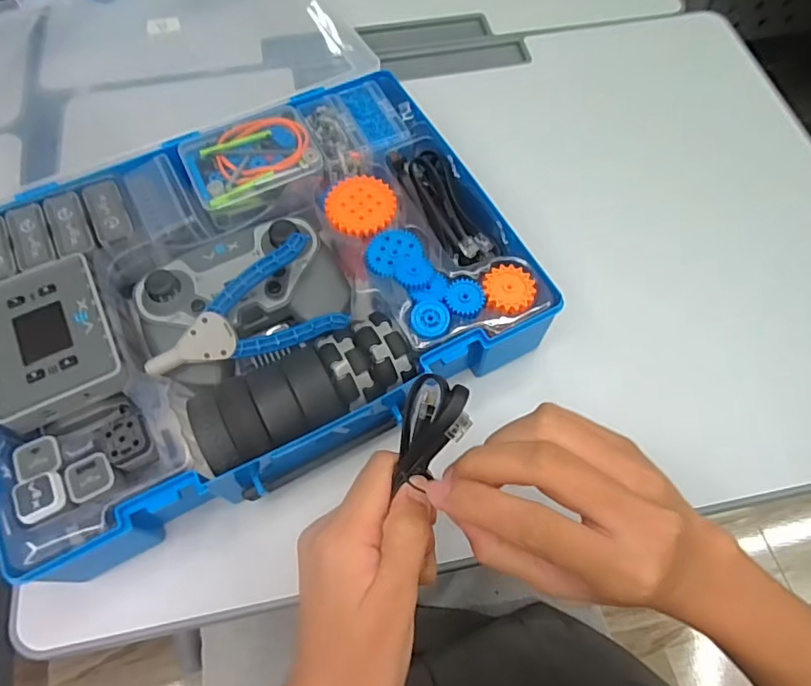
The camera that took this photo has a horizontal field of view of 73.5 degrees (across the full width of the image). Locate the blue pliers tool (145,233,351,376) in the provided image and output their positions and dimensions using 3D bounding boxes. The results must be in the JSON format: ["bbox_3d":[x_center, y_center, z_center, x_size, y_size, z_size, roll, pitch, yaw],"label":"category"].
[{"bbox_3d":[-0.107,-0.012,0.362,0.125,0.018,0.067,-30,89,-12],"label":"blue pliers tool"}]

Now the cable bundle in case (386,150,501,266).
[{"bbox_3d":[0.028,-0.103,0.408,0.038,0.023,0.108,-27,66,-13],"label":"cable bundle in case"}]

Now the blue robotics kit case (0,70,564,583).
[{"bbox_3d":[-0.109,-0.039,0.391,0.355,0.067,0.263,-25,65,-12],"label":"blue robotics kit case"}]

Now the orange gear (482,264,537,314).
[{"bbox_3d":[0.069,-0.036,0.363,0.033,0.004,0.034,0,63,0],"label":"orange gear"}]

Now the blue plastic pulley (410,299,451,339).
[{"bbox_3d":[0.016,-0.016,0.353,0.024,0.005,0.026,0,63,0],"label":"blue plastic pulley"}]

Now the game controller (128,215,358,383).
[{"bbox_3d":[-0.118,-0.038,0.382,0.141,0.057,0.096,-27,66,-13],"label":"game controller"}]

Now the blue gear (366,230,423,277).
[{"bbox_3d":[-0.009,-0.065,0.381,0.039,0.006,0.033,-34,68,-16],"label":"blue gear"}]

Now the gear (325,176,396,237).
[{"bbox_3d":[-0.033,-0.102,0.398,0.050,0.005,0.051,0,63,0],"label":"gear"}]

